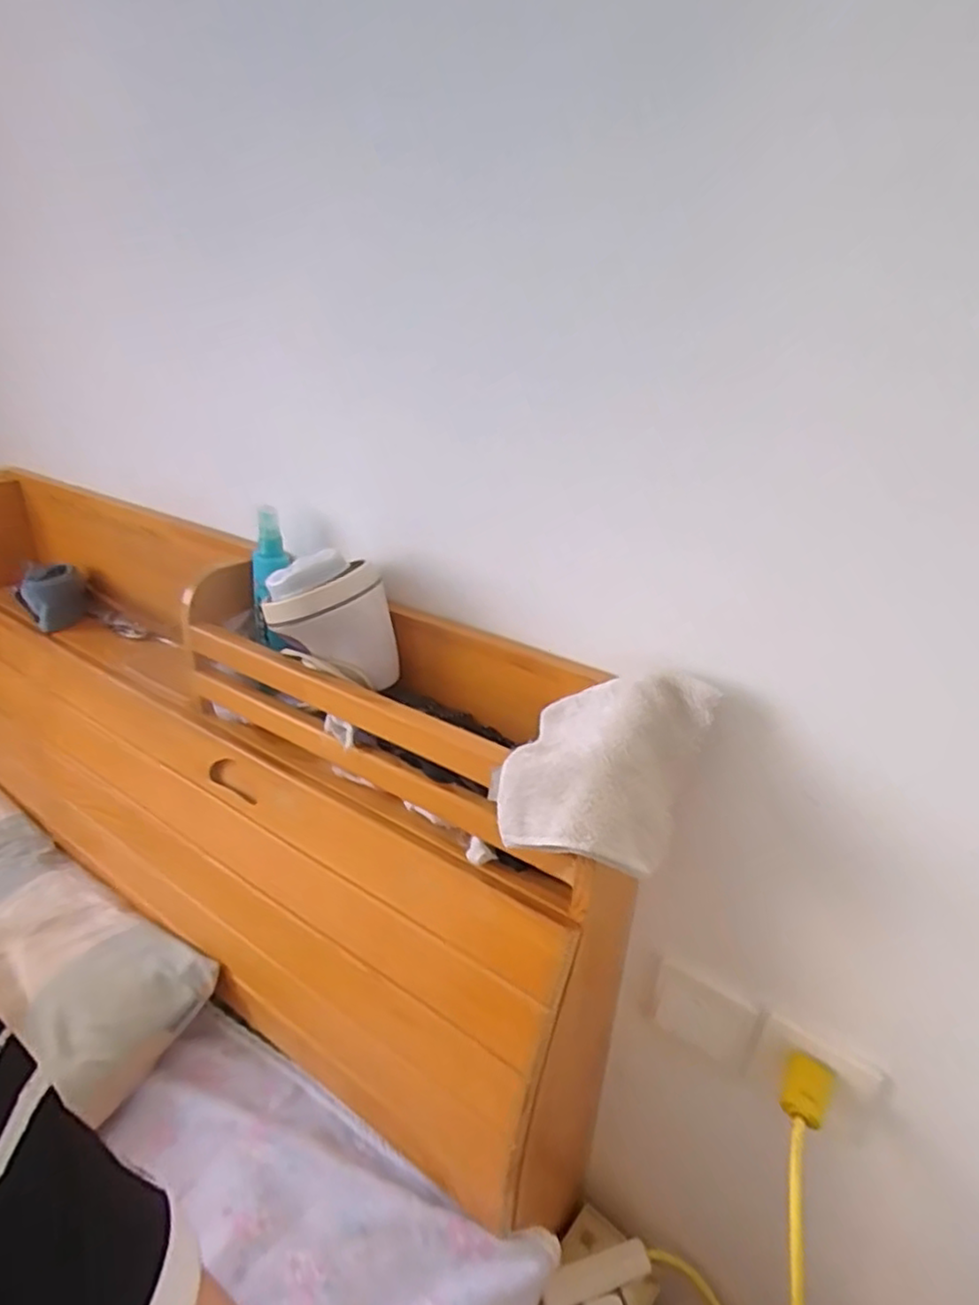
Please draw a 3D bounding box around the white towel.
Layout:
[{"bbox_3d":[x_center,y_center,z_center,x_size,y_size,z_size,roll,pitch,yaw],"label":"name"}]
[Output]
[{"bbox_3d":[0.072,0.072,0.467,0.123,0.086,0.121,15,28,27],"label":"white towel"}]

